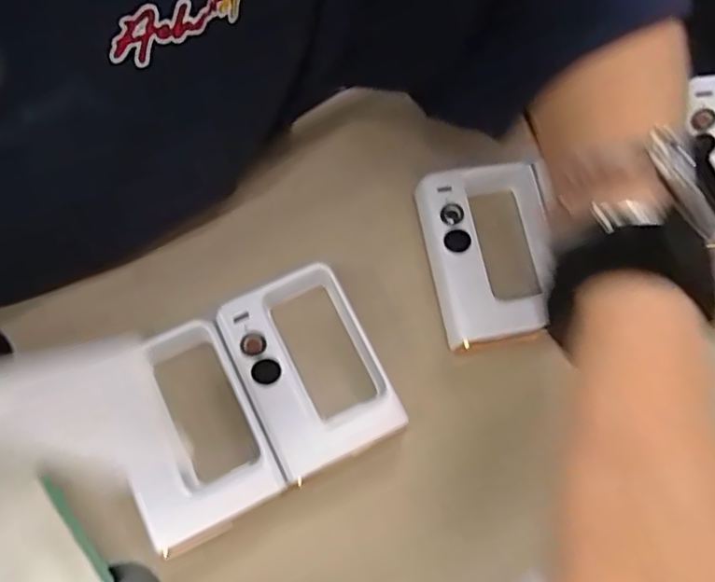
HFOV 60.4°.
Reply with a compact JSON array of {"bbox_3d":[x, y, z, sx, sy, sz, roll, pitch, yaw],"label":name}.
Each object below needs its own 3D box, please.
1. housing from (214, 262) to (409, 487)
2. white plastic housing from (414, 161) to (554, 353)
[{"bbox_3d":[-0.023,0.040,0.315,0.067,0.033,0.094,-26,77,-8],"label":"housing"},{"bbox_3d":[0.074,-0.019,0.335,0.068,0.032,0.101,-10,75,-4],"label":"white plastic housing"}]

